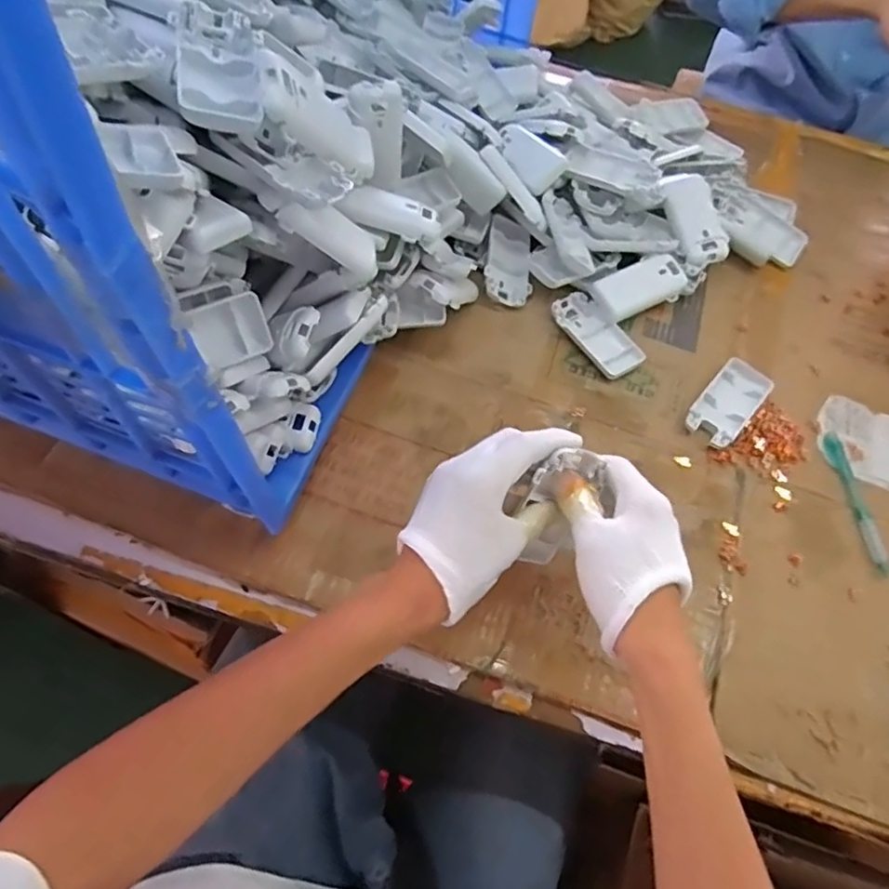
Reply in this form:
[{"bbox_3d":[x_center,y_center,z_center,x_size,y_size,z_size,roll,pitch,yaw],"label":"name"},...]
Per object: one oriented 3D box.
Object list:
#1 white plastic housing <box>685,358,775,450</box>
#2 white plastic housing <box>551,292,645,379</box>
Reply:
[{"bbox_3d":[0.260,-0.037,0.573,0.047,0.015,0.091,39,67,16],"label":"white plastic housing"},{"bbox_3d":[0.144,-0.105,0.594,0.048,0.015,0.096,-31,68,-17],"label":"white plastic housing"}]

